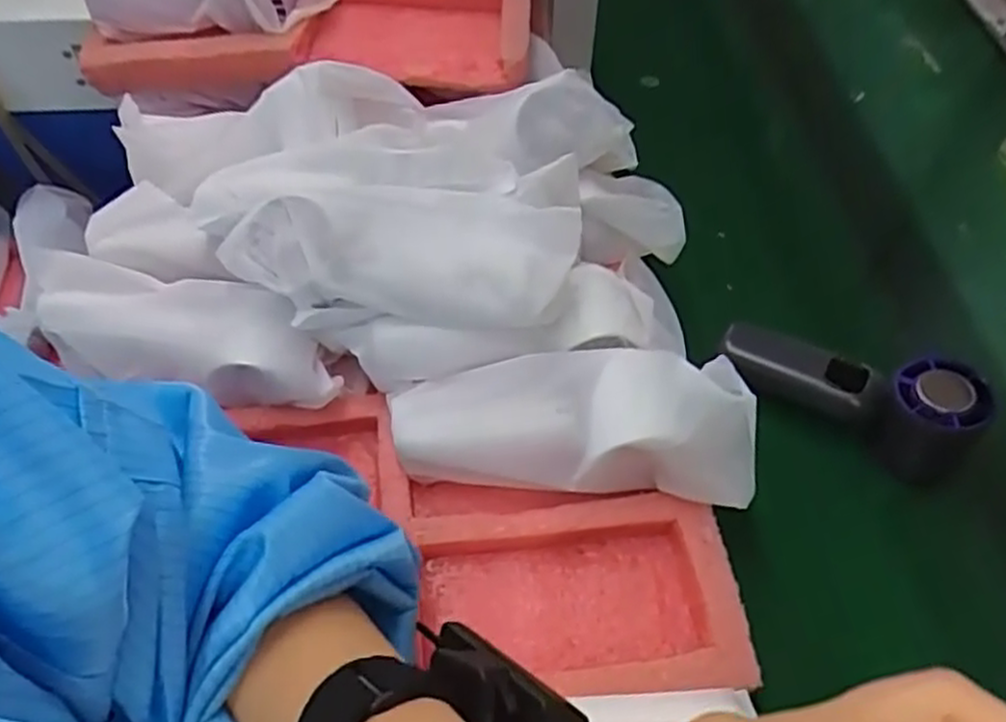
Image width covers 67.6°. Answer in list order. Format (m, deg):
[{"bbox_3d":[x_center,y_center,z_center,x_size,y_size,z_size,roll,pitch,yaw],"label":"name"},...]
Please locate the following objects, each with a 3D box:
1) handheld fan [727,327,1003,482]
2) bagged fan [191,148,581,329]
[{"bbox_3d":[0.210,0.017,0.464,0.146,0.080,0.044,27,58,17],"label":"handheld fan"},{"bbox_3d":[-0.070,-0.078,0.446,0.225,0.056,0.117,2,54,0],"label":"bagged fan"}]

